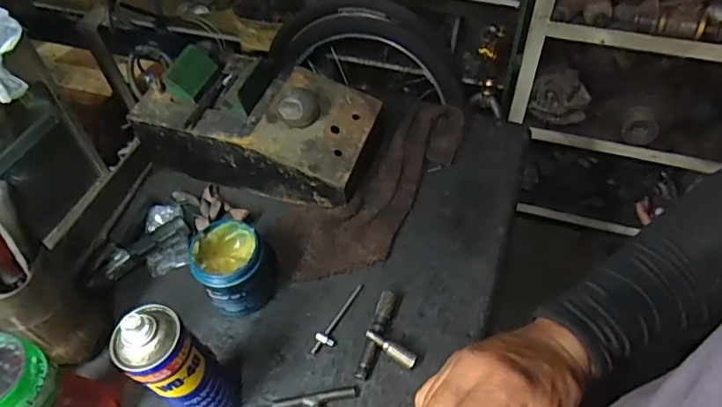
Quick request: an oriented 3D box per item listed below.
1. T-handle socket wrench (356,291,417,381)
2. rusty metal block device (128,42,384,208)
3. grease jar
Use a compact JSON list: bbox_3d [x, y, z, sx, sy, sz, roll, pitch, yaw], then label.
[{"bbox_3d":[0.041,0.169,0.656,0.064,0.025,0.115,12,53,12],"label":"T-handle socket wrench"},{"bbox_3d":[-0.155,-0.128,0.809,0.337,0.148,0.177,13,54,13],"label":"rusty metal block device"},{"bbox_3d":[-0.162,0.080,0.683,0.095,0.097,0.091,-1,52,2],"label":"grease jar"}]

